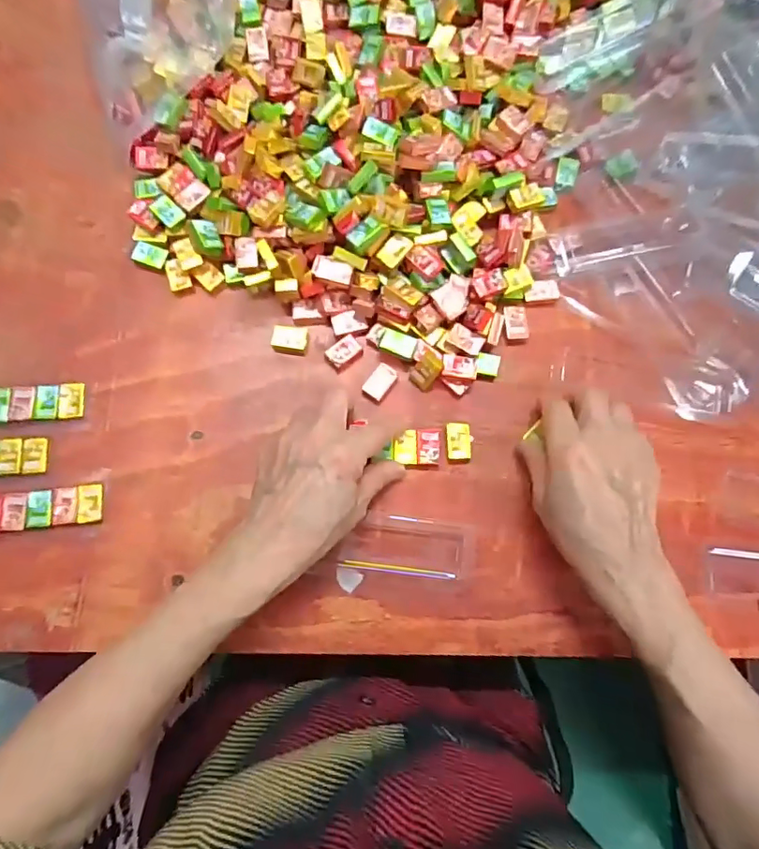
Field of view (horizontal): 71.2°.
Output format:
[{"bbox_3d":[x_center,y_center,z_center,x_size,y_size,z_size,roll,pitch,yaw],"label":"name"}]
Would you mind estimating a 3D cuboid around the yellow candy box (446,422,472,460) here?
[{"bbox_3d":[0.057,0.012,0.385,0.017,0.010,0.027,0,78,-1],"label":"yellow candy box"}]

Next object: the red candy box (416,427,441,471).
[{"bbox_3d":[0.035,0.018,0.383,0.017,0.007,0.028,3,78,0],"label":"red candy box"}]

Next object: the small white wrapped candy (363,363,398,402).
[{"bbox_3d":[0.000,-0.031,0.392,0.017,0.008,0.025,37,80,7],"label":"small white wrapped candy"}]

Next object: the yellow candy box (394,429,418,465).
[{"bbox_3d":[0.019,0.016,0.382,0.017,0.007,0.025,2,78,0],"label":"yellow candy box"}]

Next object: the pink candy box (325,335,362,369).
[{"bbox_3d":[-0.026,-0.054,0.396,0.025,0.009,0.017,-35,80,-8],"label":"pink candy box"}]

